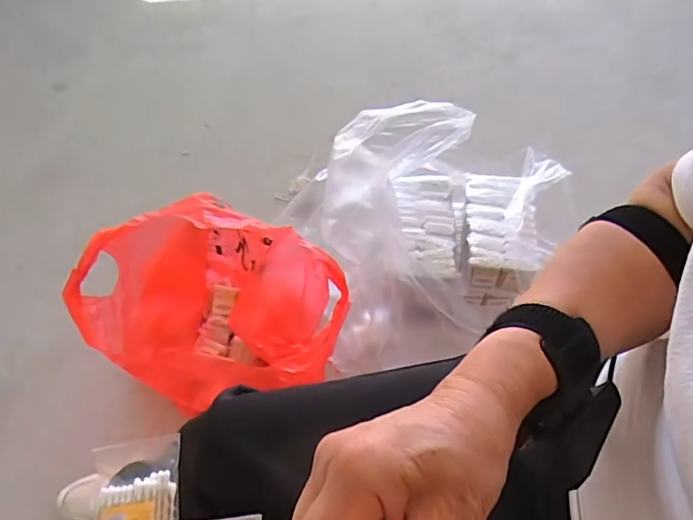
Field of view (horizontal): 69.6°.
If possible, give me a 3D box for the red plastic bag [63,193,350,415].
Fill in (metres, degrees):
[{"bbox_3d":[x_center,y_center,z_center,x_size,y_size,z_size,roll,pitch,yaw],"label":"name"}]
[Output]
[{"bbox_3d":[-0.207,0.098,0.863,0.405,0.238,0.310,26,60,17],"label":"red plastic bag"}]

